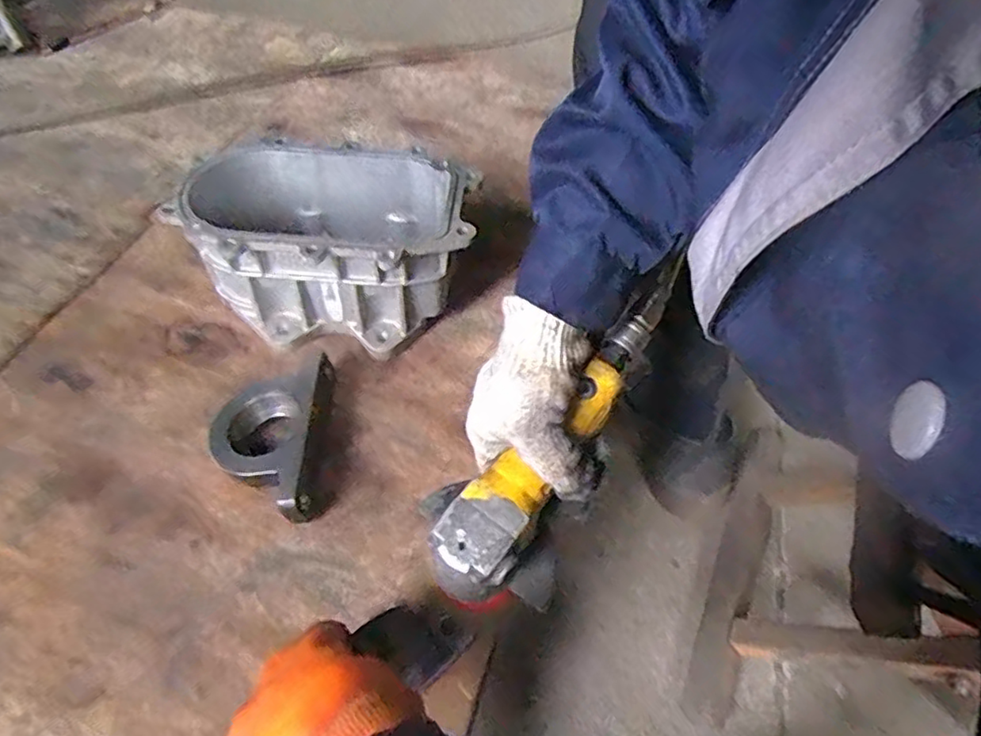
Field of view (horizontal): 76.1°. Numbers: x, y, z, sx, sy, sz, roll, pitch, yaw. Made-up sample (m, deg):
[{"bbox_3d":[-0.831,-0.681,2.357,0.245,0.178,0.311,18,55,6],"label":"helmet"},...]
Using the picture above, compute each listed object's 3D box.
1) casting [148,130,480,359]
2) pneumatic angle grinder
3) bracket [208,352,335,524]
[{"bbox_3d":[-0.152,-0.118,0.618,0.256,0.127,0.159,5,52,2],"label":"casting"},{"bbox_3d":[0.064,0.042,0.414,0.075,0.056,0.261,33,72,22],"label":"pneumatic angle grinder"},{"bbox_3d":[-0.188,0.054,0.541,0.103,0.041,0.165,-5,52,-5],"label":"bracket"}]

